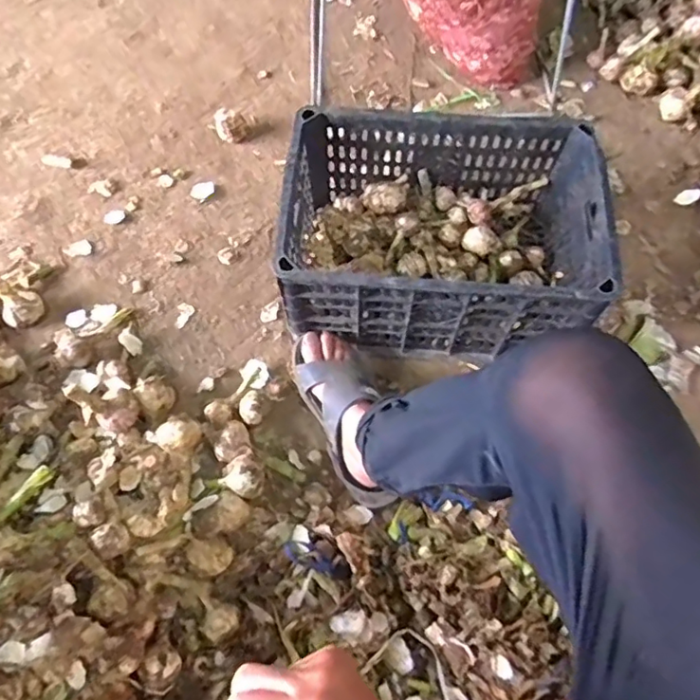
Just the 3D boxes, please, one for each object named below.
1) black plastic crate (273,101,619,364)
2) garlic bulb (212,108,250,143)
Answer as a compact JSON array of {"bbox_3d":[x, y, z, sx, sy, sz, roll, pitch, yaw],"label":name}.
[{"bbox_3d":[0.137,-0.169,0.856,0.435,0.228,0.295,2,65,3],"label":"black plastic crate"},{"bbox_3d":[-0.236,-0.448,1.104,0.062,0.049,0.063,-21,65,-7],"label":"garlic bulb"}]

